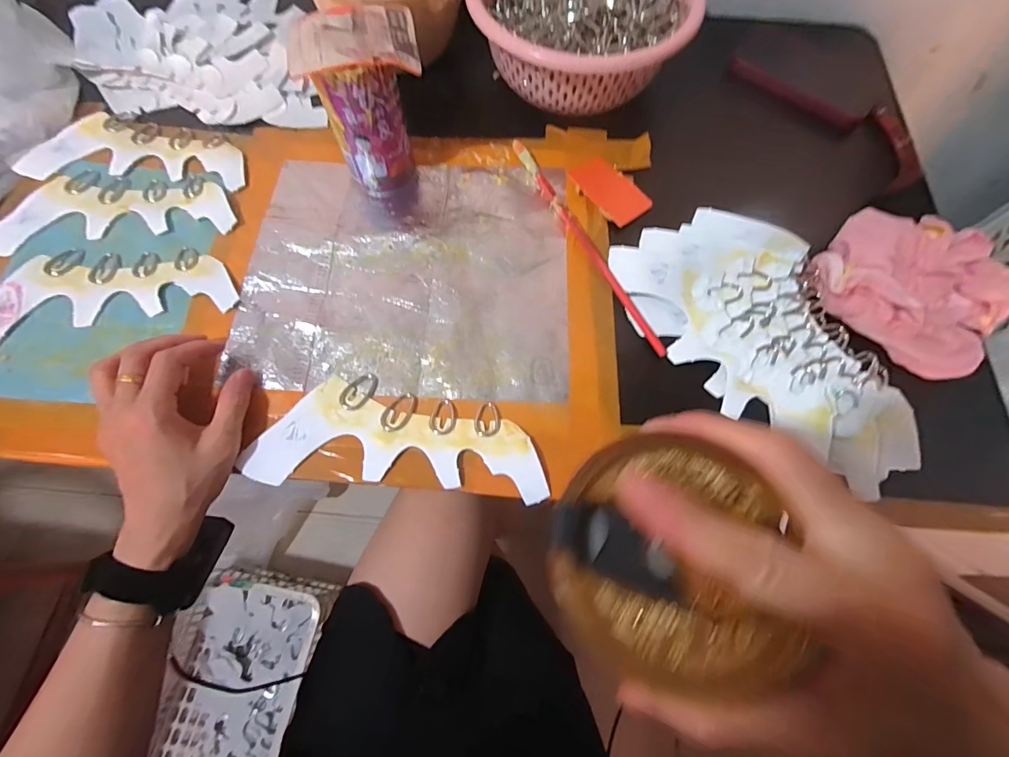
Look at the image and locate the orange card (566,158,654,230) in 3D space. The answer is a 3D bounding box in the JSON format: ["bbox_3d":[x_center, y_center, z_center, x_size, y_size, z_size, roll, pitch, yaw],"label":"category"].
[{"bbox_3d":[0.103,-0.186,0.430,0.046,0.004,0.082,-37,74,-13],"label":"orange card"}]

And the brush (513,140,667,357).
[{"bbox_3d":[0.072,-0.128,0.403,0.012,0.005,0.257,-26,72,-10],"label":"brush"}]

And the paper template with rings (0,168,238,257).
[{"bbox_3d":[-0.369,-0.166,0.416,0.221,0.009,0.085,-6,70,-3],"label":"paper template with rings"}]

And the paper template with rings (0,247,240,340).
[{"bbox_3d":[-0.348,-0.082,0.380,0.221,0.008,0.086,-9,70,-4],"label":"paper template with rings"}]

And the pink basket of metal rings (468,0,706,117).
[{"bbox_3d":[0.077,-0.366,0.439,0.219,0.090,0.178,13,70,4],"label":"pink basket of metal rings"}]

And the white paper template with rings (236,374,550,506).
[{"bbox_3d":[-0.081,0.043,0.338,0.221,0.007,0.082,4,70,1],"label":"white paper template with rings"}]

